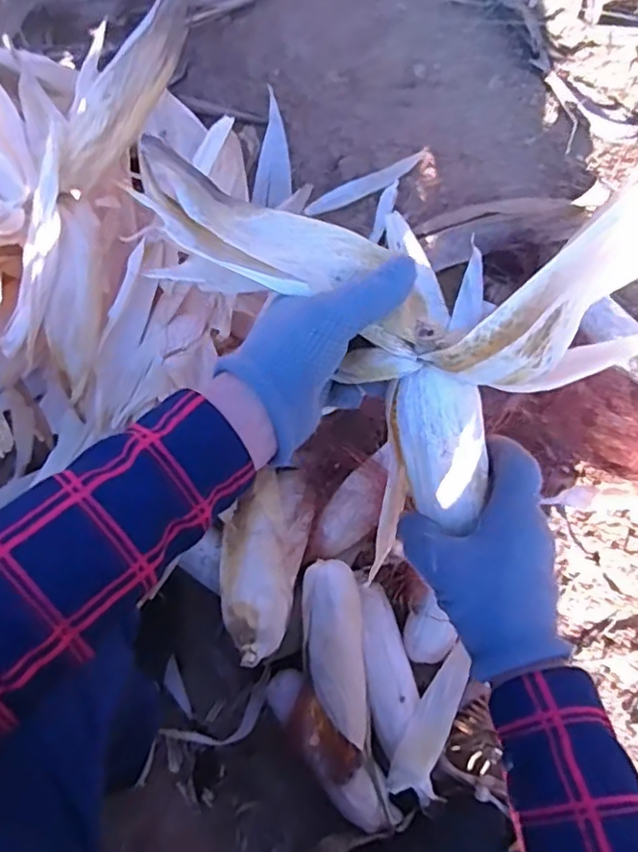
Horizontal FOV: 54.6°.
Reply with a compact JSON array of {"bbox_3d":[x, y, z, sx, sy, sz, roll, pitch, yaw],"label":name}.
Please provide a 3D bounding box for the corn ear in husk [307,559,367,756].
[{"bbox_3d":[0.016,0.225,0.619,0.058,0.040,0.177,-4,73,-3],"label":"corn ear in husk"}]

